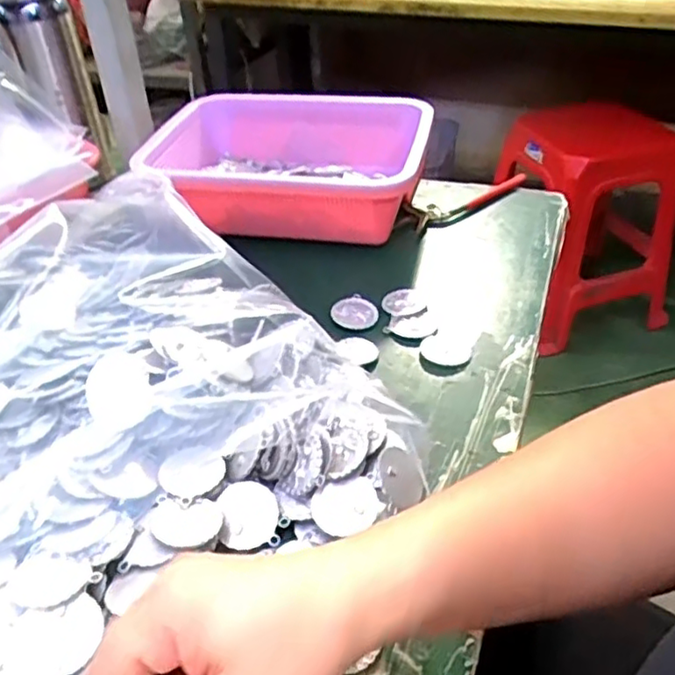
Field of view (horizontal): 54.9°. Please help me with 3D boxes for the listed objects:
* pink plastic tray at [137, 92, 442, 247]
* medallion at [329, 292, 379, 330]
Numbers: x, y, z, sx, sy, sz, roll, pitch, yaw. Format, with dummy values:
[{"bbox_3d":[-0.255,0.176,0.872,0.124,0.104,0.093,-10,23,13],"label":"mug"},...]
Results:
[{"bbox_3d":[-0.051,-0.167,0.656,0.256,0.089,0.202,3,39,9],"label":"pink plastic tray"},{"bbox_3d":[0.015,-0.021,0.534,0.035,0.007,0.036,-2,39,2],"label":"medallion"}]

